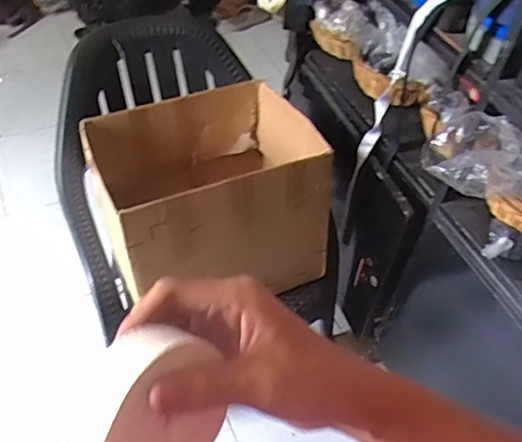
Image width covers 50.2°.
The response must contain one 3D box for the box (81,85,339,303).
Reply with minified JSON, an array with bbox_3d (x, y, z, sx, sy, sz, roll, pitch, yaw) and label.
[{"bbox_3d":[-0.124,-0.066,1.240,0.452,0.318,0.401,-18,52,-19],"label":"box"}]

